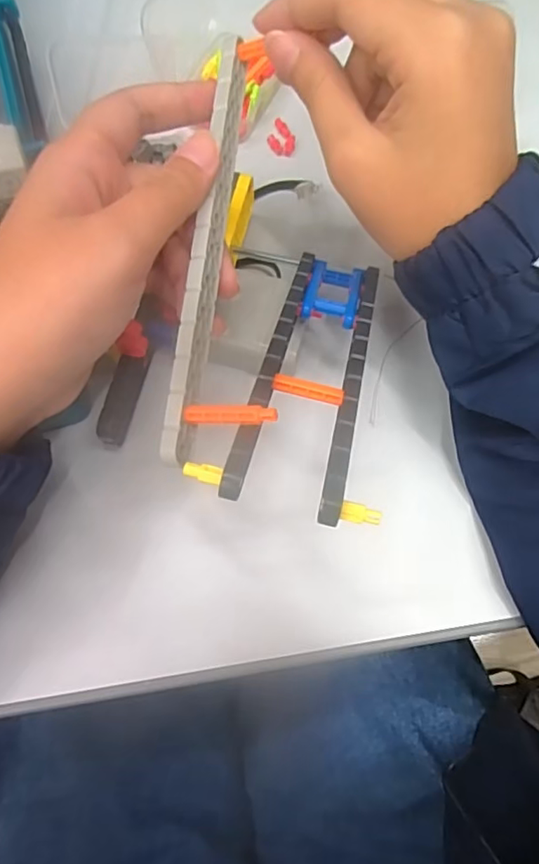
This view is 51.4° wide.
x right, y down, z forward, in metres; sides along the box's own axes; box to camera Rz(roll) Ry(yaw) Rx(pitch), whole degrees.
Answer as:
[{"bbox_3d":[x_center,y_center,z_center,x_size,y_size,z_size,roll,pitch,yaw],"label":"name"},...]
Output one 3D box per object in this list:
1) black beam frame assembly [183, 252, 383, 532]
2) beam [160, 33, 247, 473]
[{"bbox_3d":[0.018,-0.029,0.220,0.057,0.008,0.145,13,46,3],"label":"black beam frame assembly"},{"bbox_3d":[-0.022,-0.071,0.205,0.004,0.016,0.166,-2,75,33],"label":"beam"}]

